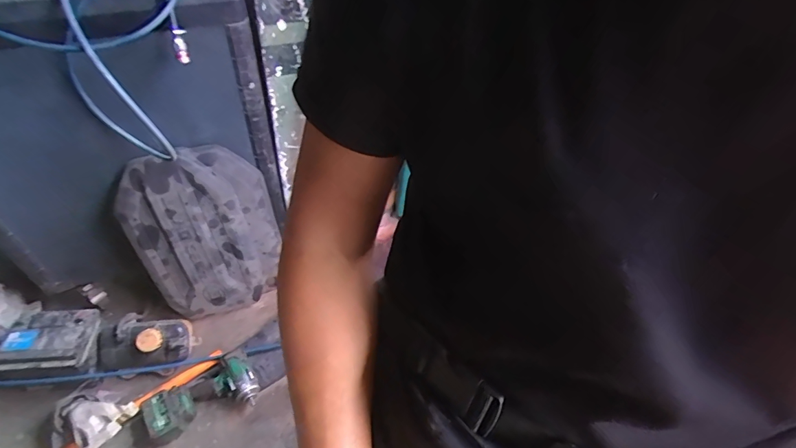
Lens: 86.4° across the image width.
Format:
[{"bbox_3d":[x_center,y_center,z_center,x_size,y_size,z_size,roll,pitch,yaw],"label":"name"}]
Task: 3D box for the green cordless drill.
[{"bbox_3d":[-0.582,0.499,1.258,0.310,0.103,0.164,-15,52,-18],"label":"green cordless drill"}]

